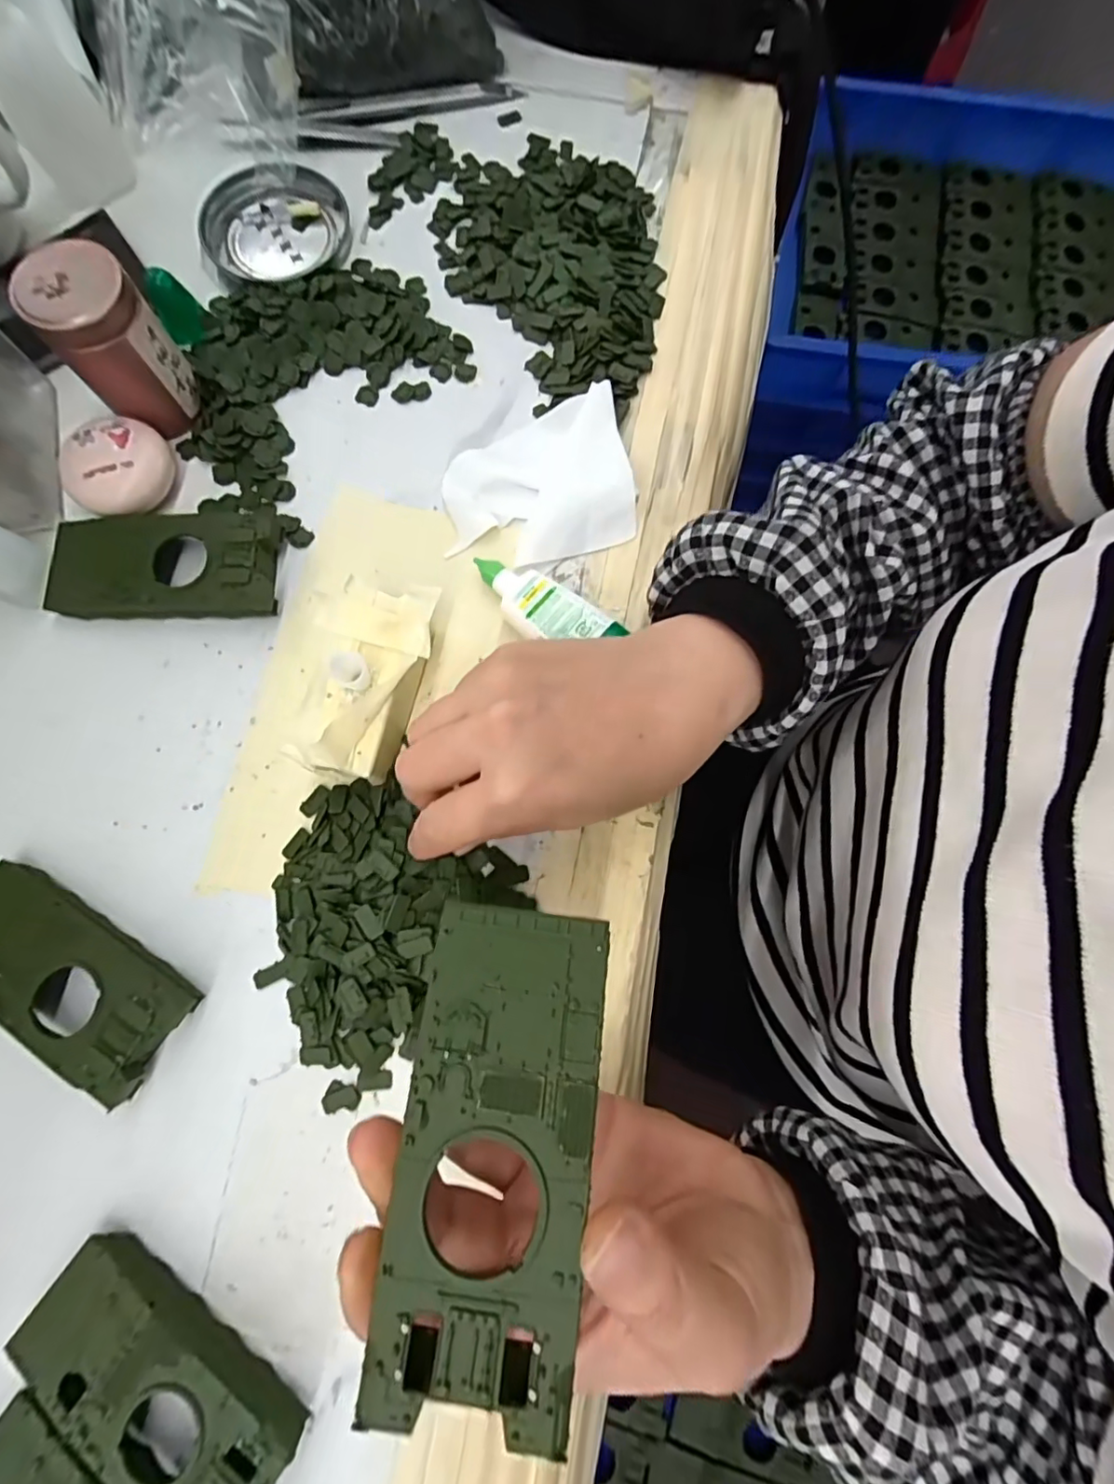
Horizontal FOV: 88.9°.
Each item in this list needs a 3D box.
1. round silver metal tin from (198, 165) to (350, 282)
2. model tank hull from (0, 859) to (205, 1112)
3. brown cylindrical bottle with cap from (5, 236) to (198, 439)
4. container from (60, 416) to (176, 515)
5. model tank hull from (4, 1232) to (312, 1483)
[{"bbox_3d":[-0.157,-0.288,0.319,0.073,0.014,0.073,0,79,-1],"label":"round silver metal tin"},{"bbox_3d":[-0.201,0.095,0.233,0.104,0.021,0.045,33,81,5],"label":"model tank hull"},{"bbox_3d":[-0.202,-0.182,0.261,0.043,0.066,0.038,-43,82,-8],"label":"brown cylindrical bottle with cap"},{"bbox_3d":[-0.208,-0.130,0.275,0.044,0.022,0.045,0,79,-1],"label":"container"},{"bbox_3d":[-0.145,0.233,0.207,0.103,0.022,0.046,35,81,6],"label":"model tank hull"}]

